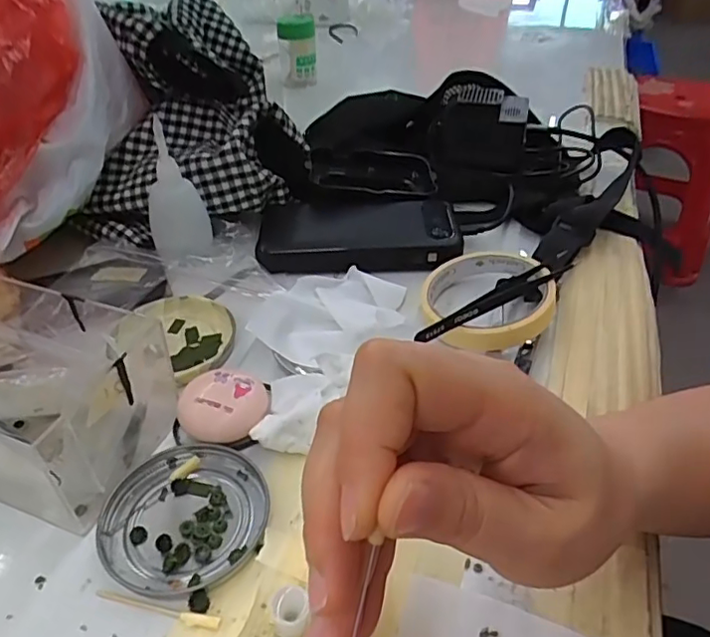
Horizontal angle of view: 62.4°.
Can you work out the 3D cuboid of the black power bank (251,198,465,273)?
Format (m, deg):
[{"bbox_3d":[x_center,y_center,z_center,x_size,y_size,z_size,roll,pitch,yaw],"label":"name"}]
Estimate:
[{"bbox_3d":[0.003,-0.068,0.464,0.152,0.019,0.075,-1,40,-1],"label":"black power bank"}]

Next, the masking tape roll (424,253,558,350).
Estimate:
[{"bbox_3d":[0.089,-0.017,0.397,0.084,0.024,0.088,0,40,0],"label":"masking tape roll"}]

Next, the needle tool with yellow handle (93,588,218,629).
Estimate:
[{"bbox_3d":[-0.087,0.126,0.256,0.059,0.004,0.006,9,41,10],"label":"needle tool with yellow handle"}]

